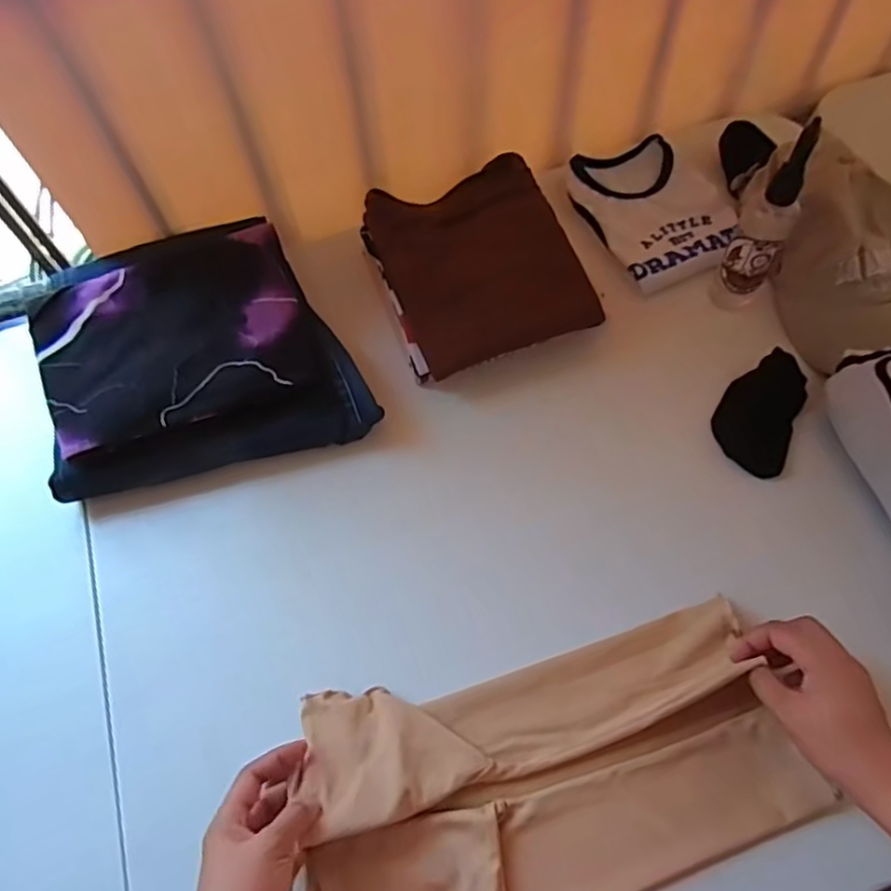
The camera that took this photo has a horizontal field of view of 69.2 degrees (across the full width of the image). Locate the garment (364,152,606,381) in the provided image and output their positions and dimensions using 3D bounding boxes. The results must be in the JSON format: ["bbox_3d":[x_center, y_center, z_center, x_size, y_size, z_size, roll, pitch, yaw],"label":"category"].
[{"bbox_3d":[0.033,-0.194,0.684,0.186,0.045,0.214,-18,63,-6],"label":"garment"}]

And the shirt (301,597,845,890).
[{"bbox_3d":[0.070,0.246,0.482,0.369,0.035,0.190,-17,63,-8],"label":"shirt"}]

